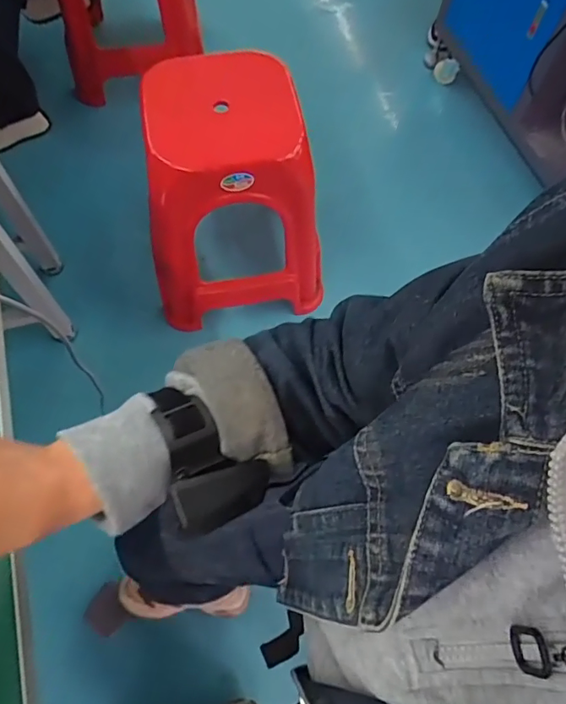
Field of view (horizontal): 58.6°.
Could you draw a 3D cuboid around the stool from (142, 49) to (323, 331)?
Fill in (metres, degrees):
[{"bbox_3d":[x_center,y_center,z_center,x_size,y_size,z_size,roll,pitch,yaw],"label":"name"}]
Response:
[{"bbox_3d":[-0.104,-0.307,1.052,0.367,0.463,0.276,-6,66,-5],"label":"stool"}]

